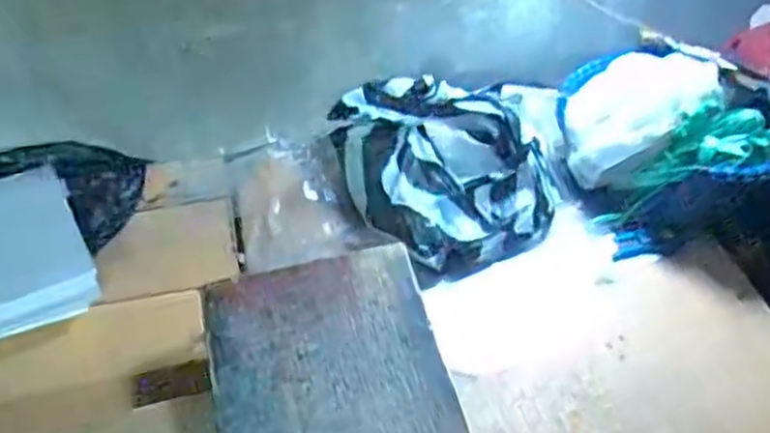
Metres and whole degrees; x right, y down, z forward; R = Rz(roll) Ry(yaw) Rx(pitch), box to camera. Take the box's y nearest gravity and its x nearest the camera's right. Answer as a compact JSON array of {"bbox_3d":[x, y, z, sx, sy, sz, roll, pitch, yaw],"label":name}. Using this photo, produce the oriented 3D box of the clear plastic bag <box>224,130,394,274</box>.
[{"bbox_3d":[-0.091,-0.019,0.805,0.127,0.034,0.164,-12,49,-9],"label":"clear plastic bag"}]

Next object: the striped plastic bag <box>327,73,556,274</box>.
[{"bbox_3d":[0.049,-0.059,0.769,0.163,0.104,0.228,-24,52,-19],"label":"striped plastic bag"}]

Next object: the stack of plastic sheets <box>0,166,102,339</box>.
[{"bbox_3d":[-0.352,0.023,0.720,0.128,0.032,0.206,-19,51,-15],"label":"stack of plastic sheets"}]

